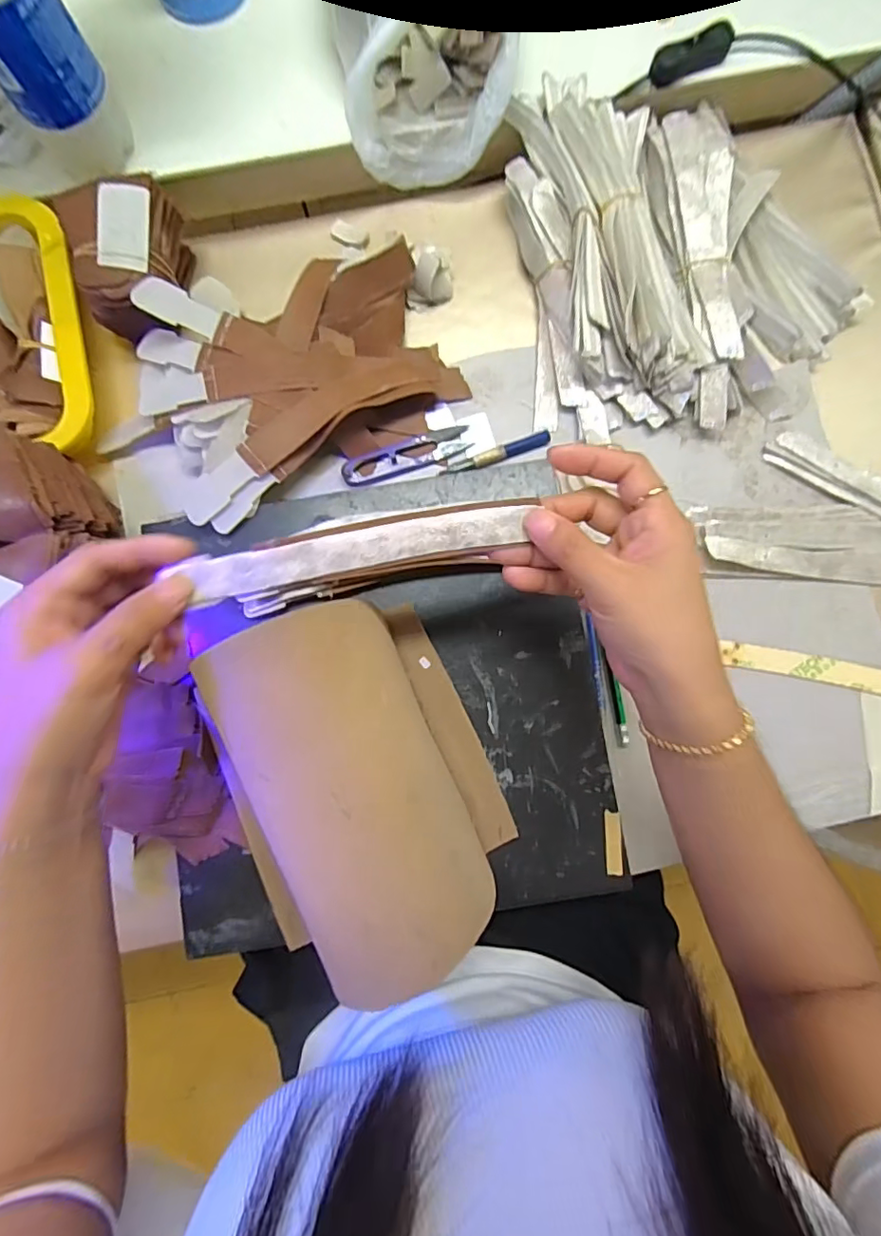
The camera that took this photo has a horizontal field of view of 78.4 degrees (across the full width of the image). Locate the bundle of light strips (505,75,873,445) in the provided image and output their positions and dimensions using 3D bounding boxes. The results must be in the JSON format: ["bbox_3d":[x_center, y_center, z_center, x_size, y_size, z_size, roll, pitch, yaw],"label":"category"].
[{"bbox_3d":[0.186,-0.271,0.404,0.245,0.042,0.256,-6,85,-3],"label":"bundle of light strips"}]

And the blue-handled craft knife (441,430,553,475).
[{"bbox_3d":[0.042,-0.123,0.405,0.086,0.012,0.013,-22,86,-4],"label":"blue-handled craft knife"}]

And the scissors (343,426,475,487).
[{"bbox_3d":[-0.026,-0.123,0.411,0.099,0.004,0.022,-18,86,-2],"label":"scissors"}]

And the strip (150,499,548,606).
[{"bbox_3d":[-0.040,-0.036,0.272,0.169,0.009,0.026,-12,86,-6],"label":"strip"}]

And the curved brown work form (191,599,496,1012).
[{"bbox_3d":[-0.040,0.085,0.260,0.089,0.042,0.178,-25,86,-2],"label":"curved brown work form"}]

